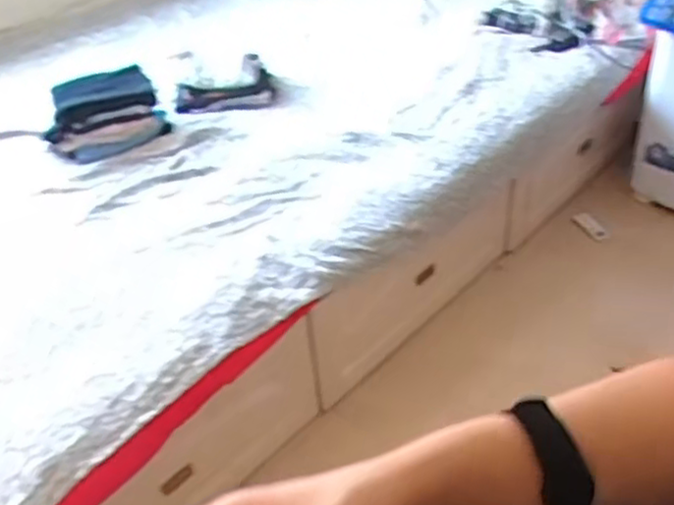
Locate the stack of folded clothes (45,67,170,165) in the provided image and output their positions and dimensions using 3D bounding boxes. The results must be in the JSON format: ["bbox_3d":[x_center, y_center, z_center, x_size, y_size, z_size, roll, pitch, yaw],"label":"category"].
[{"bbox_3d":[-0.558,-0.331,1.681,0.274,0.152,0.142,-21,48,-16],"label":"stack of folded clothes"}]

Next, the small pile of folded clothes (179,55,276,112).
[{"bbox_3d":[-0.299,-0.434,1.837,0.268,0.109,0.093,-10,40,-6],"label":"small pile of folded clothes"}]

